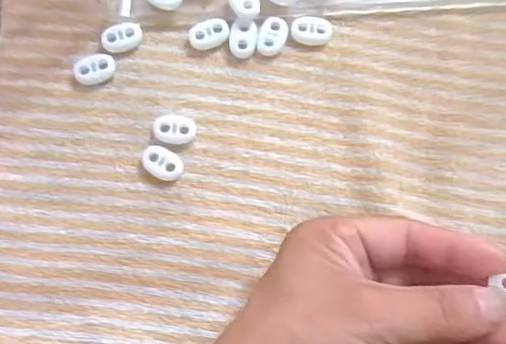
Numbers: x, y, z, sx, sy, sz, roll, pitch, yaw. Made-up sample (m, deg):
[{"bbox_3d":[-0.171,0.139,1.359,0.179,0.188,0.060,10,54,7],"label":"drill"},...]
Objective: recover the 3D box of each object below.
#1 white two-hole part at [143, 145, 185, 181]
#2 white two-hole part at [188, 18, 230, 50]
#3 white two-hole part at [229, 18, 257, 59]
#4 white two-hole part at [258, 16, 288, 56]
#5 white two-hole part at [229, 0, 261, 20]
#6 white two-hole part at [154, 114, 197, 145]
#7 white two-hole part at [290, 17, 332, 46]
[{"bbox_3d":[-0.047,-0.004,0.308,0.022,0.005,0.015,27,80,5],"label":"white two-hole part"},{"bbox_3d":[-0.024,-0.076,0.323,0.023,0.004,0.015,-19,79,-4],"label":"white two-hole part"},{"bbox_3d":[-0.005,-0.073,0.320,0.015,0.004,0.021,9,79,2],"label":"white two-hole part"},{"bbox_3d":[0.011,-0.075,0.320,0.014,0.004,0.022,26,80,5],"label":"white two-hole part"},{"bbox_3d":[-0.005,-0.093,0.320,0.015,0.009,0.021,-21,79,-4],"label":"white two-hole part"},{"bbox_3d":[-0.041,-0.023,0.312,0.021,0.004,0.017,8,79,2],"label":"white two-hole part"},{"bbox_3d":[0.032,-0.078,0.322,0.022,0.004,0.016,5,79,1],"label":"white two-hole part"}]

